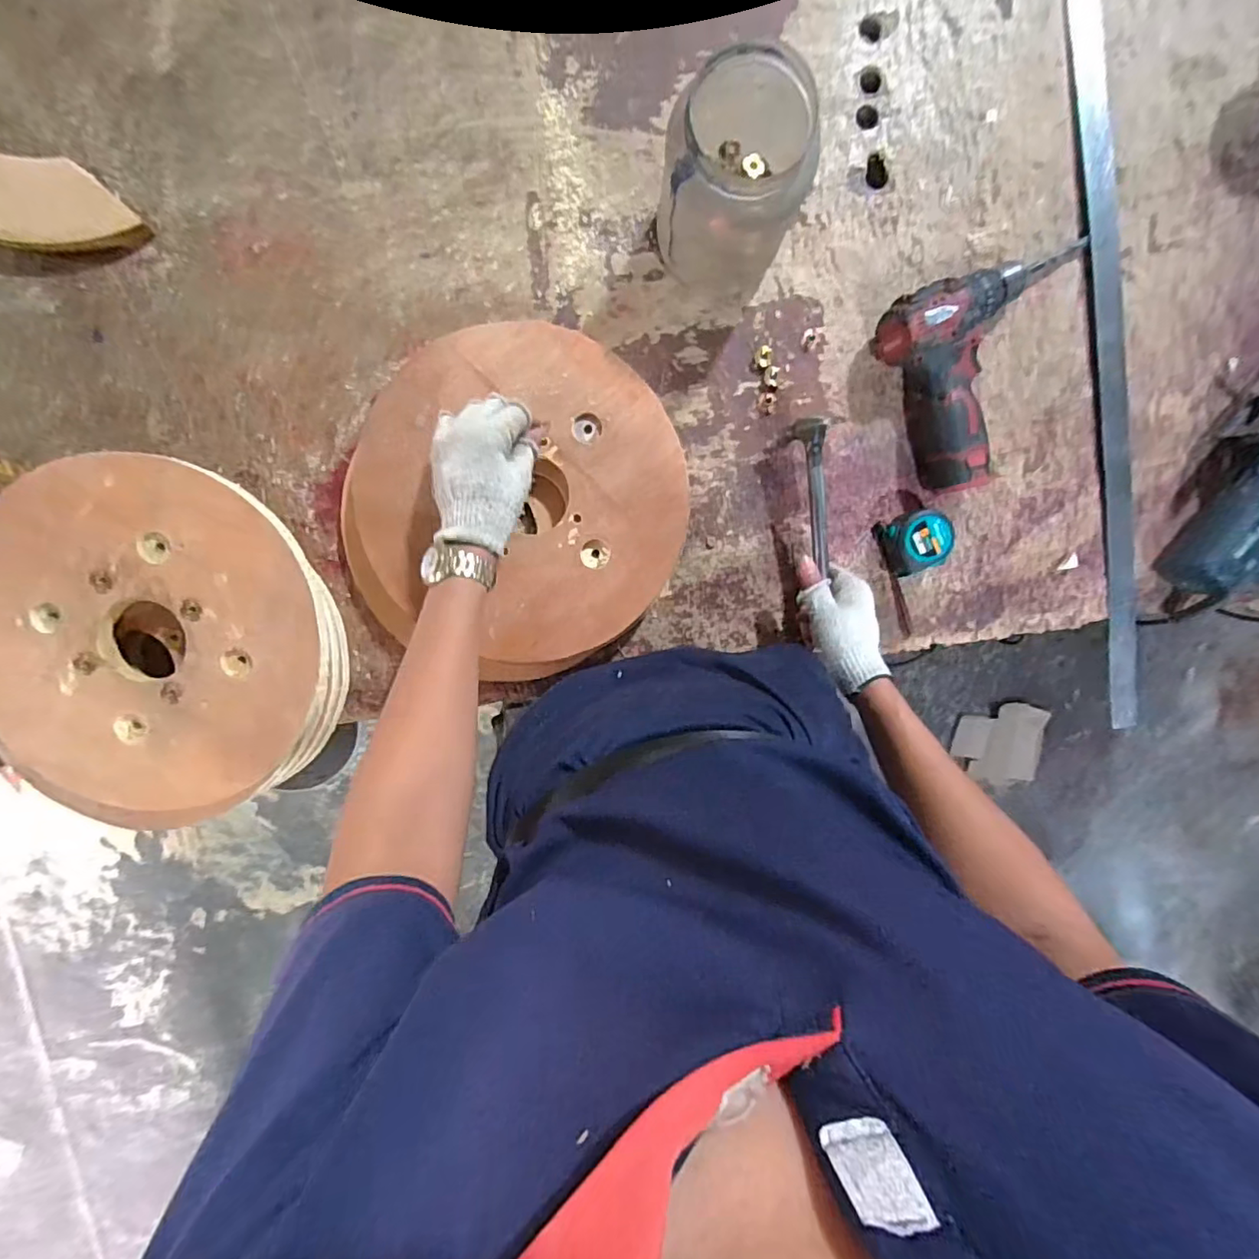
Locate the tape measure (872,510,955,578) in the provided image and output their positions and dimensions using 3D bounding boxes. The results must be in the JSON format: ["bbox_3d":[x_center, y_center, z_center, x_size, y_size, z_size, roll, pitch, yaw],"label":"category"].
[{"bbox_3d":[0.301,-0.093,0.587,0.061,0.048,0.060,-22,98,2],"label":"tape measure"}]

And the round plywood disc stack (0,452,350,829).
[{"bbox_3d":[-0.451,0.021,0.559,0.313,0.108,0.357,14,98,-3],"label":"round plywood disc stack"}]

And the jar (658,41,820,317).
[{"bbox_3d":[0.091,-0.379,0.481,0.115,0.176,0.116,0,98,-1],"label":"jar"}]

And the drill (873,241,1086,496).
[{"bbox_3d":[0.378,-0.263,0.555,0.217,0.060,0.193,-22,98,2],"label":"drill"}]

